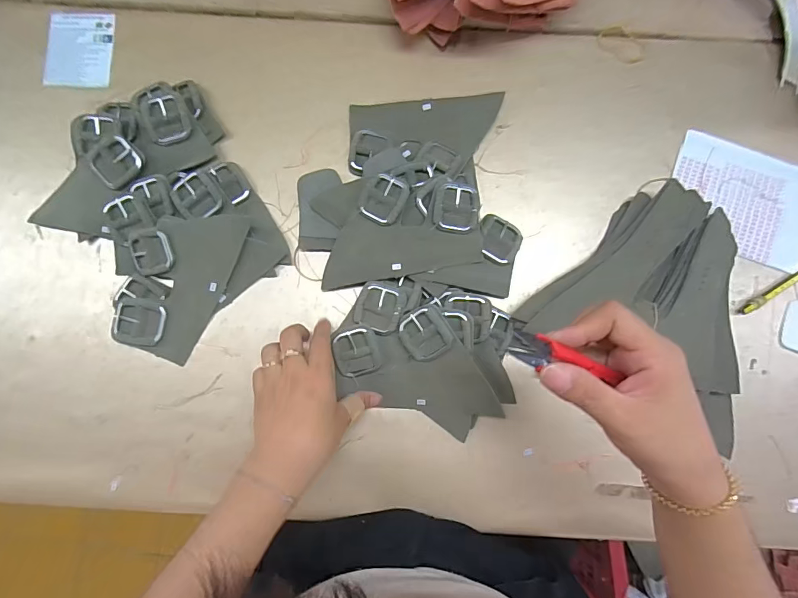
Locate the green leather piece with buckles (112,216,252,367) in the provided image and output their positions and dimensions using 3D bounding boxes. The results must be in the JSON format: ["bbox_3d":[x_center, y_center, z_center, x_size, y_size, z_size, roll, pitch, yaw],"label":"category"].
[{"bbox_3d":[-0.224,-0.023,0.427,0.096,0.023,0.156,24,84,2],"label":"green leather piece with buckles"}]

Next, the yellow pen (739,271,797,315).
[{"bbox_3d":[0.398,-0.021,0.432,0.126,0.008,0.008,-31,85,-3],"label":"yellow pen"}]

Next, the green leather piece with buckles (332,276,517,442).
[{"bbox_3d":[0.027,0.050,0.410,0.163,0.040,0.126,20,84,2],"label":"green leather piece with buckles"}]

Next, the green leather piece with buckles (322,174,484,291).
[{"bbox_3d":[0.001,-0.072,0.427,0.157,0.032,0.097,-11,84,-1],"label":"green leather piece with buckles"}]

